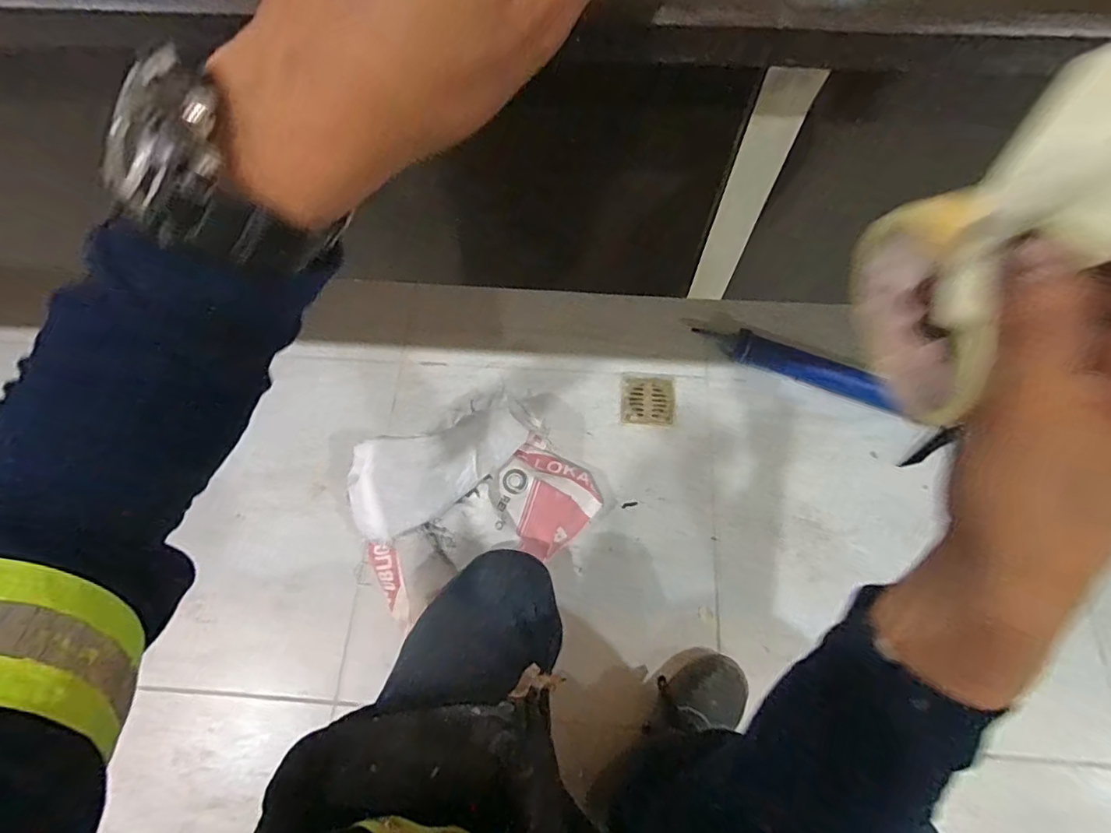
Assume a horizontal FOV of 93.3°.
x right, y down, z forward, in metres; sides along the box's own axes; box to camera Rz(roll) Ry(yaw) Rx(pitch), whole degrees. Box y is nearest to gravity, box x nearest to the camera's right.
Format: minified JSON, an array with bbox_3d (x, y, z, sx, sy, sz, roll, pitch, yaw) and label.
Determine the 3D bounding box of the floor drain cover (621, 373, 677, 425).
[{"bbox_3d":[0.181,-0.033,1.023,0.100,0.010,0.106,5,69,3],"label":"floor drain cover"}]

